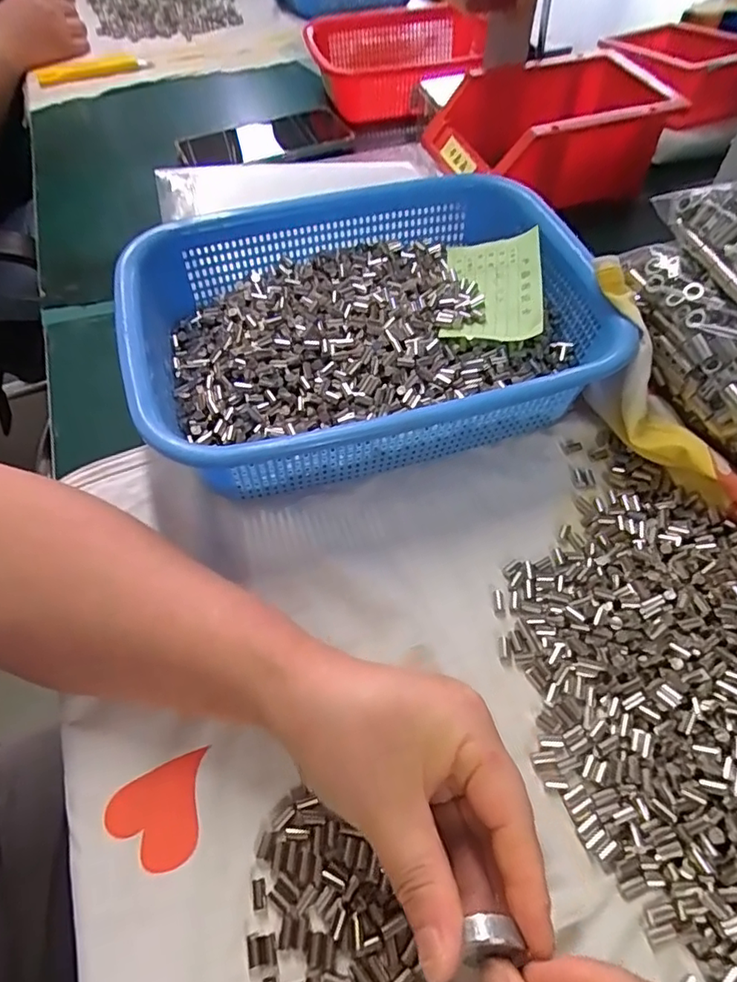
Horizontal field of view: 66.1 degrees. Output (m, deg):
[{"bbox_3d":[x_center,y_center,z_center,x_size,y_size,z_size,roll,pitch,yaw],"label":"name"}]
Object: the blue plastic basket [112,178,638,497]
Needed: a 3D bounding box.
[{"bbox_3d":[-0.002,-0.101,0.367,0.283,0.074,0.212,-16,58,-9],"label":"blue plastic basket"}]

